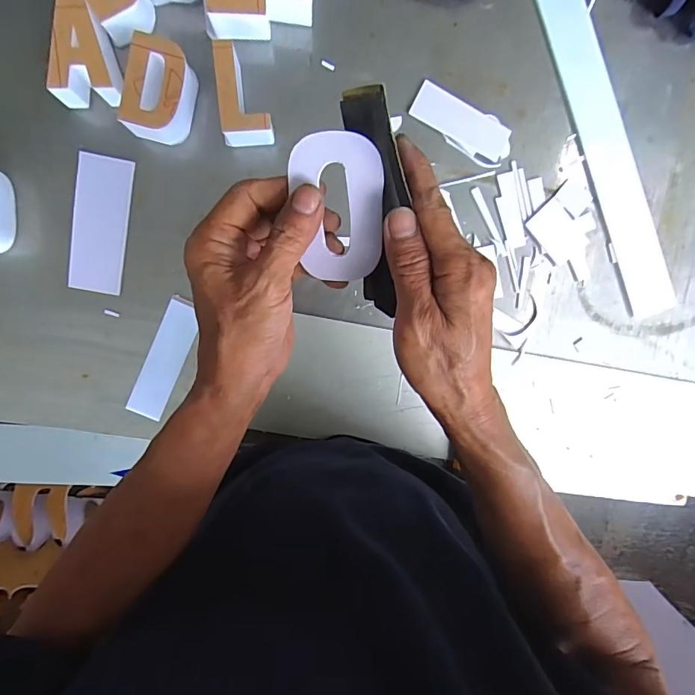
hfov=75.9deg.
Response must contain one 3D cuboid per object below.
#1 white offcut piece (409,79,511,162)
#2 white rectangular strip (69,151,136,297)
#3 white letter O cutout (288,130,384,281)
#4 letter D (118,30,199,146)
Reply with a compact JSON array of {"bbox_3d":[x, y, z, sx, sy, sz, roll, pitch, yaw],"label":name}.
[{"bbox_3d":[0.124,-0.244,0.483,0.108,0.004,0.041,27,93,-5],"label":"white offcut piece"},{"bbox_3d":[-0.259,-0.128,0.467,0.053,0.008,0.139,9,96,-5],"label":"white rectangular strip"},{"bbox_3d":[-0.006,-0.082,0.266,0.053,0.004,0.083,2,115,3],"label":"white letter O cutout"},{"bbox_3d":[-0.183,-0.250,0.441,0.056,0.049,0.085,17,96,-6],"label":"letter D"}]

